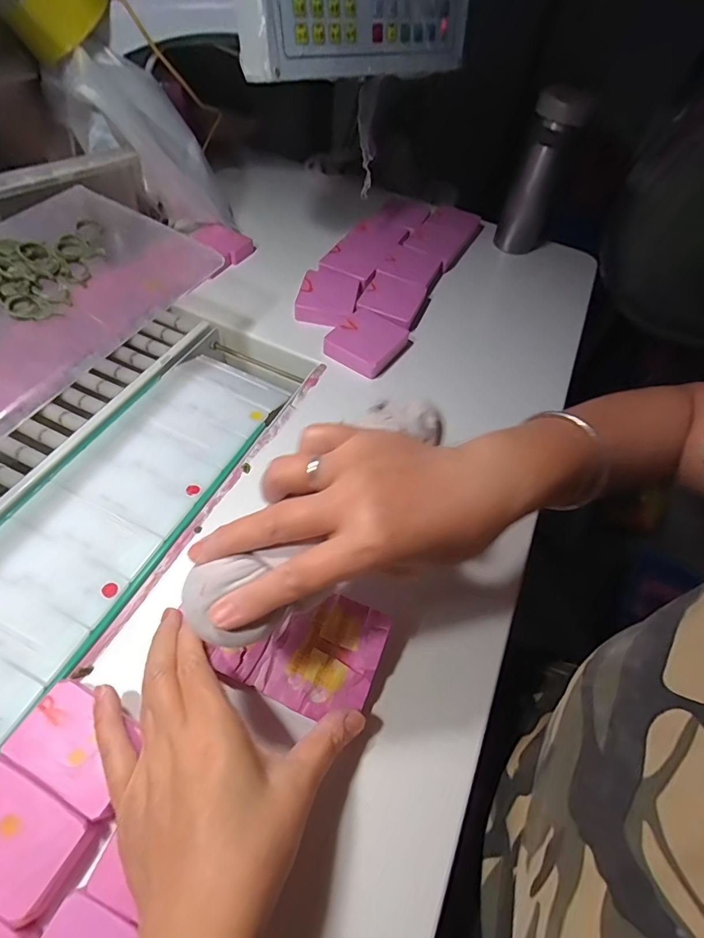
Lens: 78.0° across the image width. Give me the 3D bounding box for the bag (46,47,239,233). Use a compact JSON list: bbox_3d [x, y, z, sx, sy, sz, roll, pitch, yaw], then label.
[{"bbox_3d":[-0.226,-0.365,0.514,0.099,0.215,0.090,-34,54,19],"label":"bag"}]

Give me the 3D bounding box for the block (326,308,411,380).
[{"bbox_3d":[0.017,-0.144,0.487,0.071,0.020,0.080,31,59,19],"label":"block"}]

